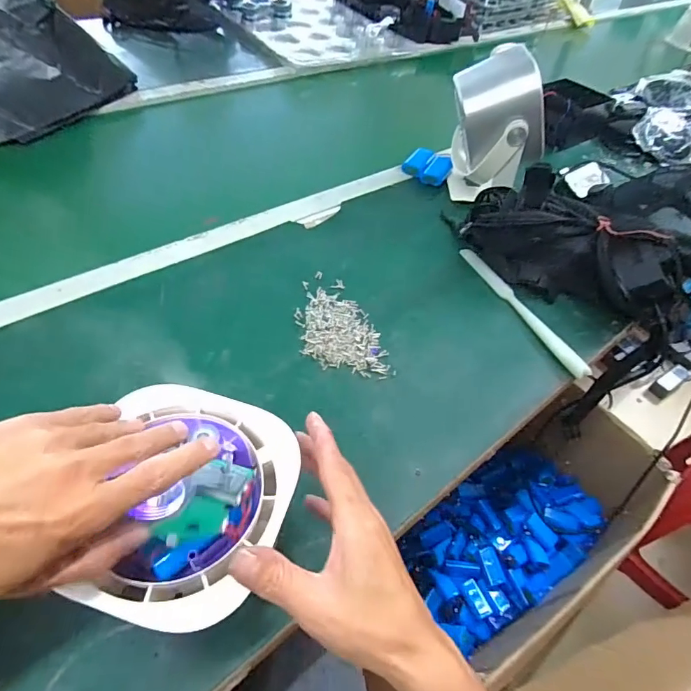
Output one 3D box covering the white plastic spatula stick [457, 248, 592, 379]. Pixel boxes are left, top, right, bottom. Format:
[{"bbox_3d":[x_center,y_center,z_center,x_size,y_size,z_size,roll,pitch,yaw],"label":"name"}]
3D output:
[{"bbox_3d":[0.213,-0.052,0.565,0.022,0.012,0.234,-16,54,-20],"label":"white plastic spatula stick"}]

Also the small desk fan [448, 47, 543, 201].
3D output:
[{"bbox_3d":[0.216,-0.328,0.686,0.126,0.180,0.136,6,49,-3],"label":"small desk fan"}]

